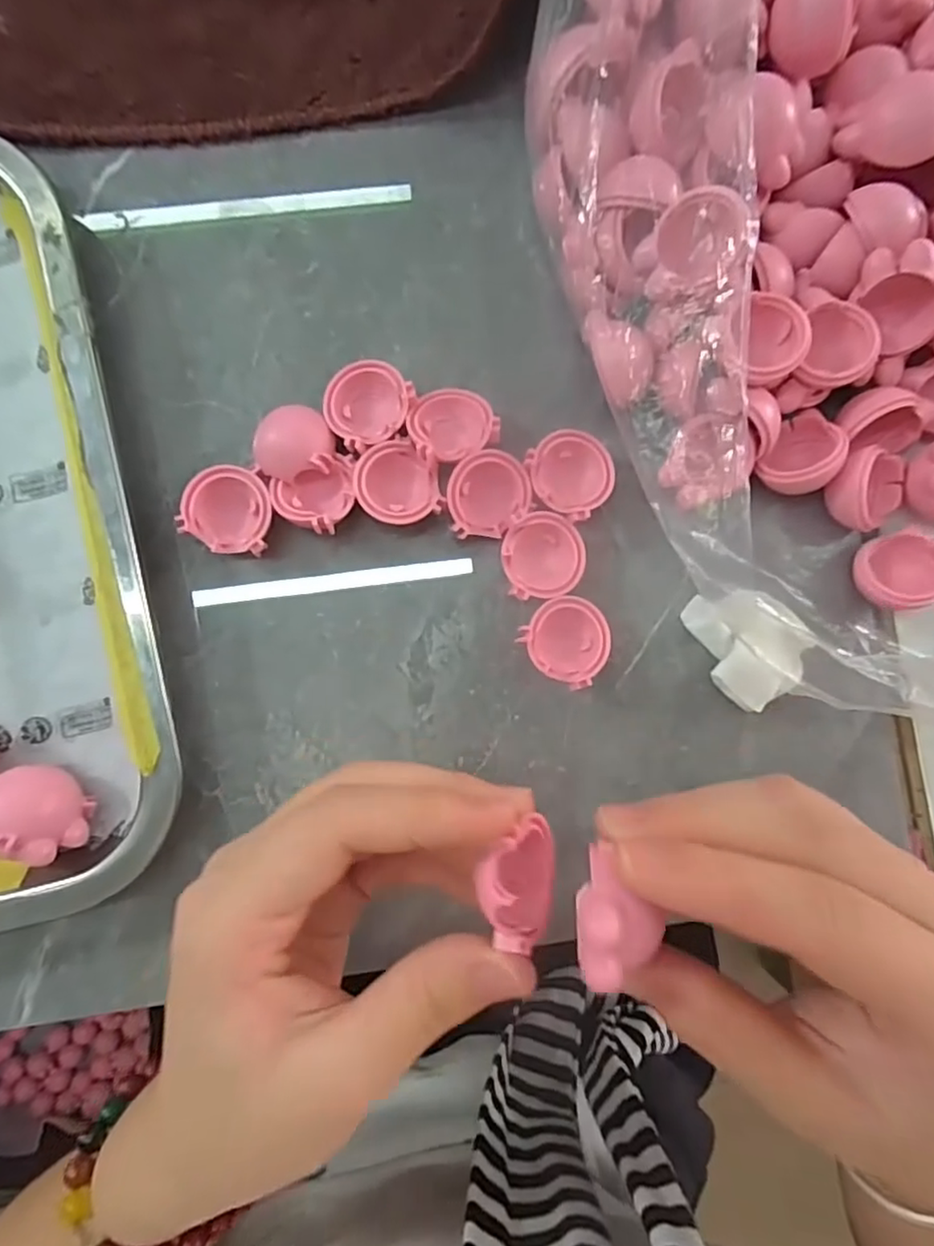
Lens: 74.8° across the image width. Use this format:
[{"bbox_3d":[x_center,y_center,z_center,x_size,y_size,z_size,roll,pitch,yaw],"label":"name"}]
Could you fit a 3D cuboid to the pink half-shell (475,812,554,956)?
[{"bbox_3d":[0.012,0.064,0.152,0.013,0.031,0.026,-13,93,39],"label":"pink half-shell"}]

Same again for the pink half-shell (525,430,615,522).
[{"bbox_3d":[0.037,-0.053,0.222,0.028,0.020,0.030,0,87,-4],"label":"pink half-shell"}]

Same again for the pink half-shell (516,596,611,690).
[{"bbox_3d":[0.036,0.005,0.217,0.030,0.015,0.028,0,87,-4],"label":"pink half-shell"}]

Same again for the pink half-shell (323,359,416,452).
[{"bbox_3d":[-0.036,-0.077,0.219,0.028,0.020,0.030,0,87,-4],"label":"pink half-shell"}]

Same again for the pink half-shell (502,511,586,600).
[{"bbox_3d":[0.027,-0.024,0.215,0.028,0.012,0.029,-3,88,-4],"label":"pink half-shell"}]

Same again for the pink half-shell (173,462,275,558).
[{"bbox_3d":[-0.082,-0.039,0.214,0.029,0.014,0.029,8,87,-3],"label":"pink half-shell"}]

